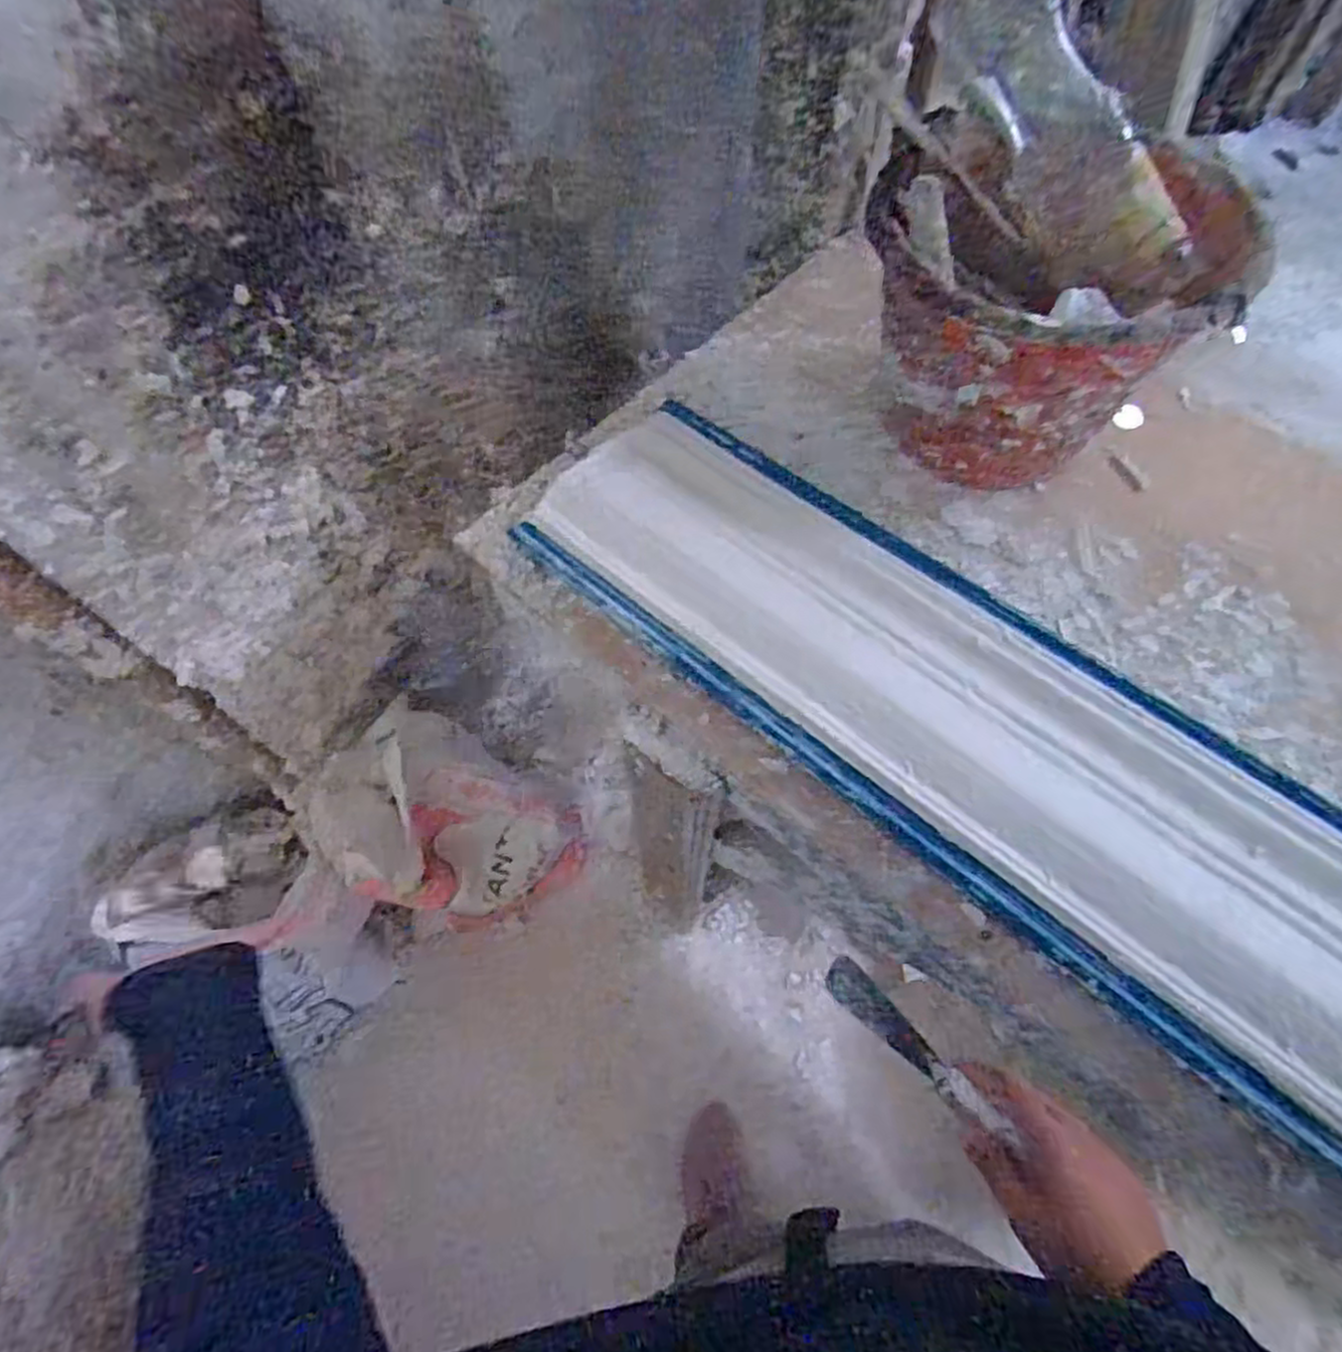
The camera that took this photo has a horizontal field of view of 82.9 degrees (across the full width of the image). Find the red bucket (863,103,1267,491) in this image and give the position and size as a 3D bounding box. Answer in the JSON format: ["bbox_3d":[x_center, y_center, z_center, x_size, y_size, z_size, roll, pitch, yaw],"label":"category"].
[{"bbox_3d":[0.298,-0.299,0.645,0.251,0.240,0.251,-1,63,1],"label":"red bucket"}]

